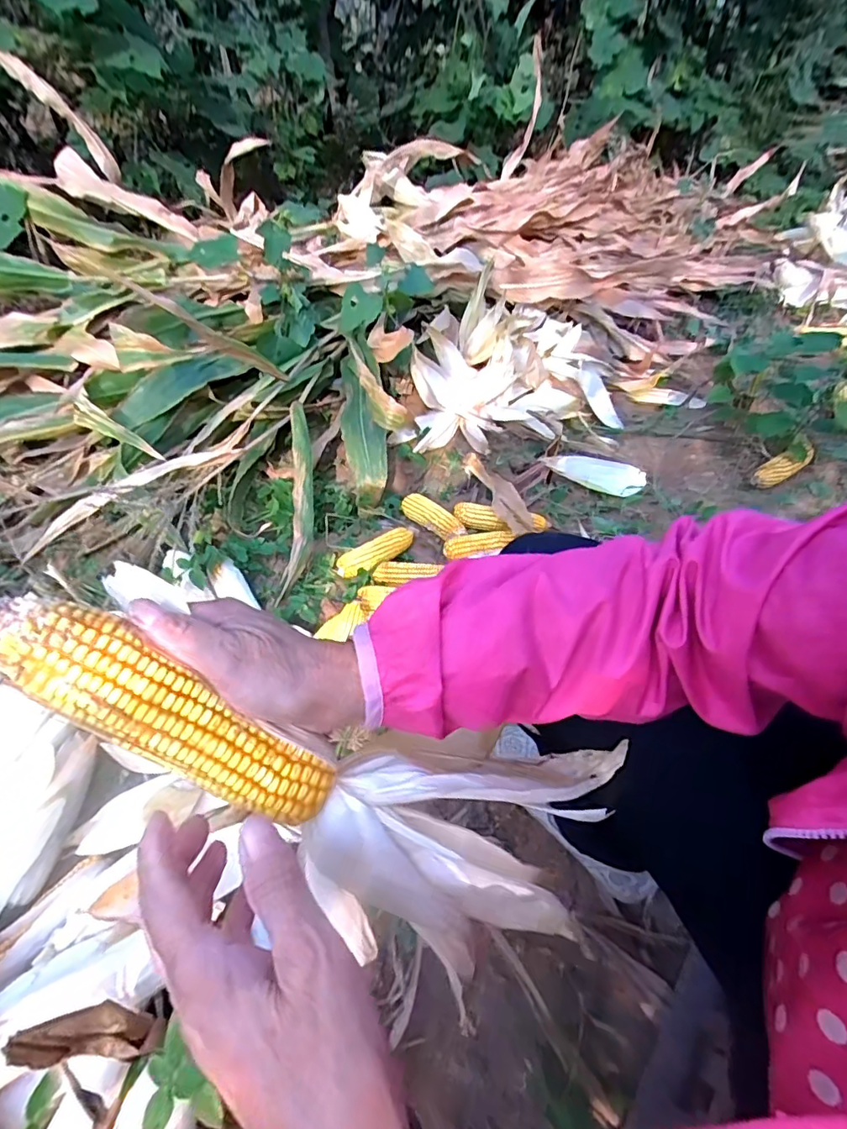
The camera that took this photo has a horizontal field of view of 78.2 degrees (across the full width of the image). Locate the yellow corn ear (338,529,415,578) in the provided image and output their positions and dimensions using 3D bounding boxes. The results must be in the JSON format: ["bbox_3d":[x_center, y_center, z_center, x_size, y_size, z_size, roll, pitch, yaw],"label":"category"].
[{"bbox_3d":[-0.083,-0.021,0.967,0.155,0.039,0.057,-20,48,-21],"label":"yellow corn ear"}]

